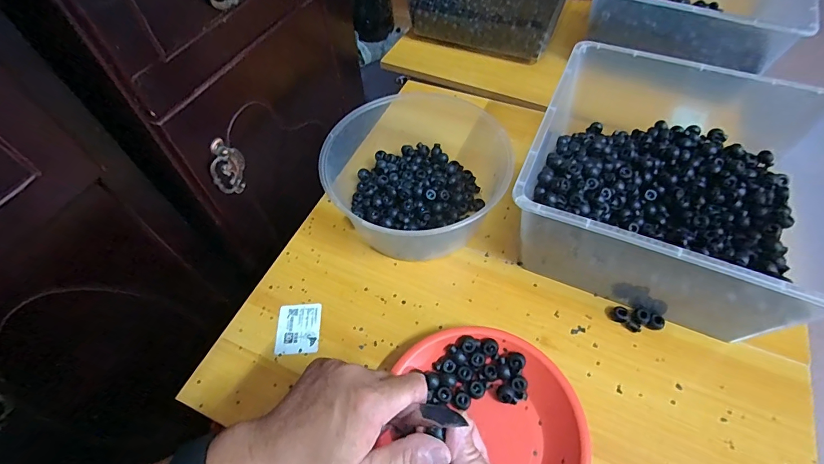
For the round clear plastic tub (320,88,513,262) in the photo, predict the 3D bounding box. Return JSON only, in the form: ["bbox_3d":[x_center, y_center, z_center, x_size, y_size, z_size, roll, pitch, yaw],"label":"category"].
[{"bbox_3d":[0.003,-0.084,0.553,0.229,0.106,0.225,-1,56,2],"label":"round clear plastic tub"}]

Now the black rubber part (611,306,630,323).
[{"bbox_3d":[0.240,0.096,0.471,0.018,0.013,0.019,-1,56,2],"label":"black rubber part"}]

